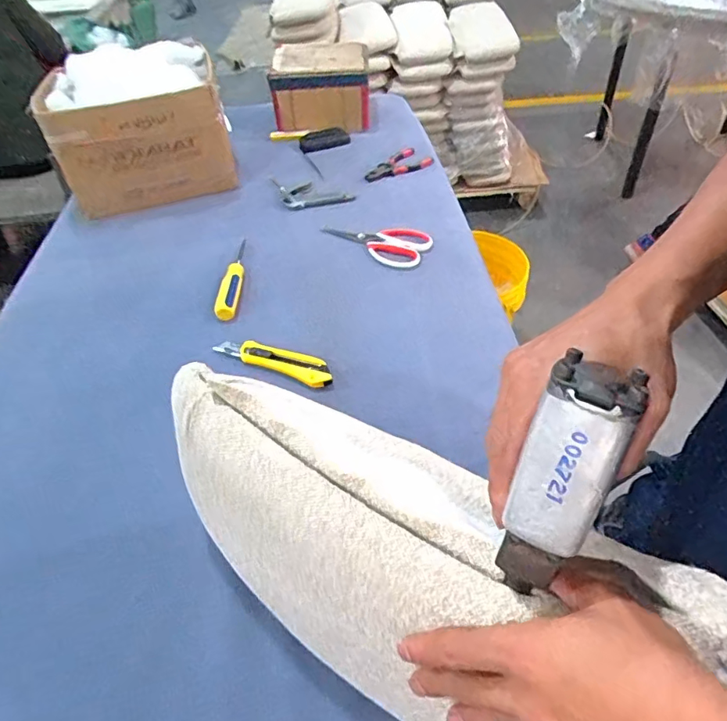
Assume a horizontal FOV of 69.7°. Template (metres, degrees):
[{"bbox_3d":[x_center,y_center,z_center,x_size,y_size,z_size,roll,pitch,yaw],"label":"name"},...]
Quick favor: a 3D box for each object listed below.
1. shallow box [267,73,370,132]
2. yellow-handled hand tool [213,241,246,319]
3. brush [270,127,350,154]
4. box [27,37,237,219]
[{"bbox_3d":[-0.091,-0.561,1.152,0.210,0.124,0.068,-14,46,-9],"label":"shallow box"},{"bbox_3d":[-0.201,-0.135,0.813,0.028,0.022,0.189,-3,45,2],"label":"yellow-handled hand tool"},{"bbox_3d":[-0.119,-0.488,1.154,0.171,0.034,0.058,-4,45,1],"label":"brush"},{"bbox_3d":[-0.417,-0.457,1.008,0.301,0.212,0.251,-10,46,-5],"label":"box"}]

